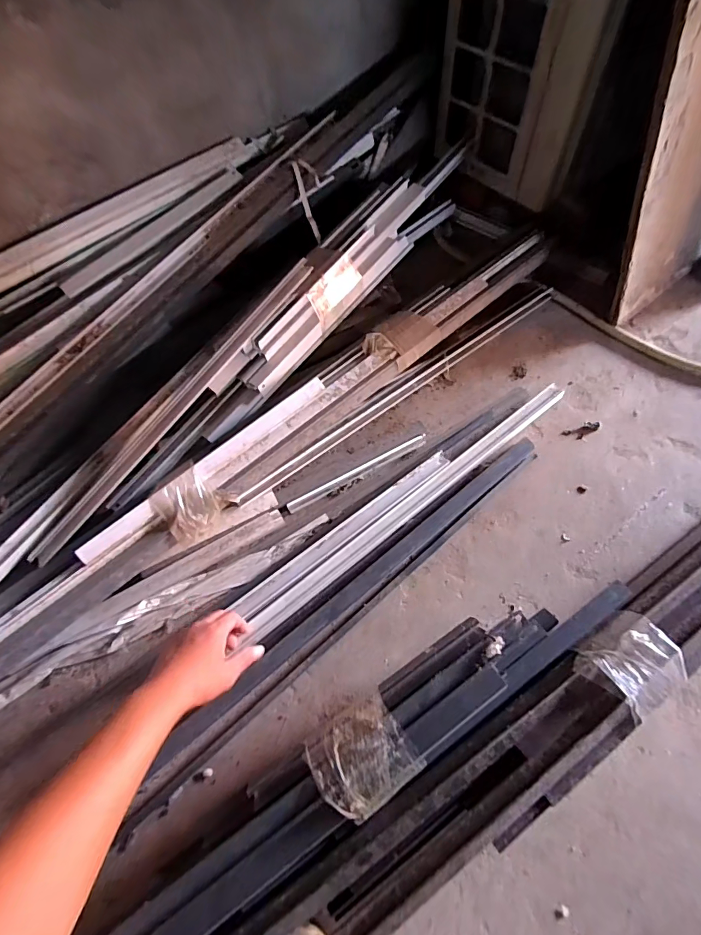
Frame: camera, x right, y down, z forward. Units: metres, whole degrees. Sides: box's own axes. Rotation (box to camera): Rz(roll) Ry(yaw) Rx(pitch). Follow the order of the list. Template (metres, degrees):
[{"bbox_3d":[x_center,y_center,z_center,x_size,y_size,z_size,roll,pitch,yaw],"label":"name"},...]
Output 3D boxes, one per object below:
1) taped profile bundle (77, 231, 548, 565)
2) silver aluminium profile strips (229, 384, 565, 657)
[{"bbox_3d":[0.013,-0.158,0.711,0.972,0.053,0.088,-40,66,-16],"label":"taped profile bundle"},{"bbox_3d":[0.111,0.046,0.687,0.647,0.022,0.073,-35,65,-14],"label":"silver aluminium profile strips"}]

